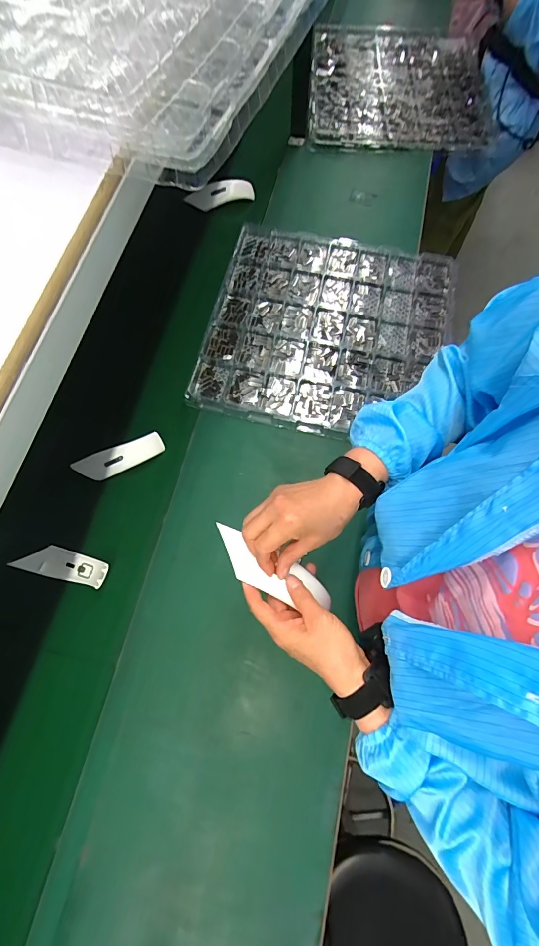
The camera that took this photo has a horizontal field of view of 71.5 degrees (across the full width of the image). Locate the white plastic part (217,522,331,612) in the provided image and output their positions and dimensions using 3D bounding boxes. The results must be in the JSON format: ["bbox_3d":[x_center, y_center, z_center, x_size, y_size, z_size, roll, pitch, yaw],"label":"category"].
[{"bbox_3d":[0.003,0.113,0.428,0.152,0.021,0.044,28,73,0],"label":"white plastic part"}]

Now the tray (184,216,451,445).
[{"bbox_3d":[0.125,-0.314,0.824,0.494,0.035,0.504,14,72,4],"label":"tray"}]

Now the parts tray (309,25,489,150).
[{"bbox_3d":[0.366,-1.095,1.064,0.486,0.033,0.477,3,80,3],"label":"parts tray"}]

